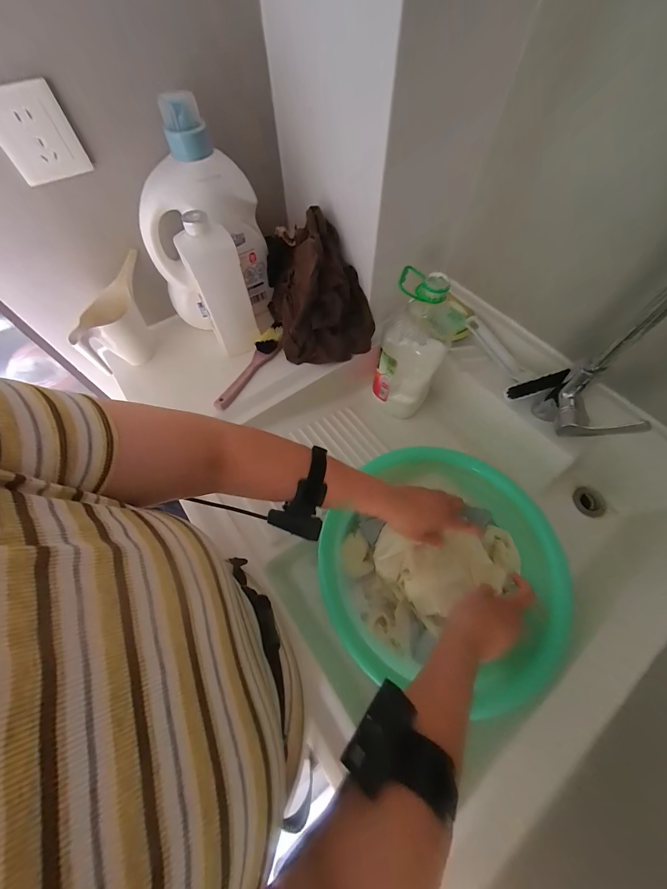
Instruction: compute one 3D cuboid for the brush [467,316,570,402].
[{"bbox_3d":[0.324,-0.164,0.584,0.078,0.057,0.209,-32,68,-14],"label":"brush"}]

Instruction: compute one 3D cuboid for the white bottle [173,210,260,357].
[{"bbox_3d":[-0.189,-0.256,0.524,0.080,0.228,0.055,-19,65,-9],"label":"white bottle"}]

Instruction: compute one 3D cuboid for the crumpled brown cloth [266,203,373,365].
[{"bbox_3d":[-0.036,-0.303,0.584,0.176,0.169,0.228,-17,65,-8],"label":"crumpled brown cloth"}]

